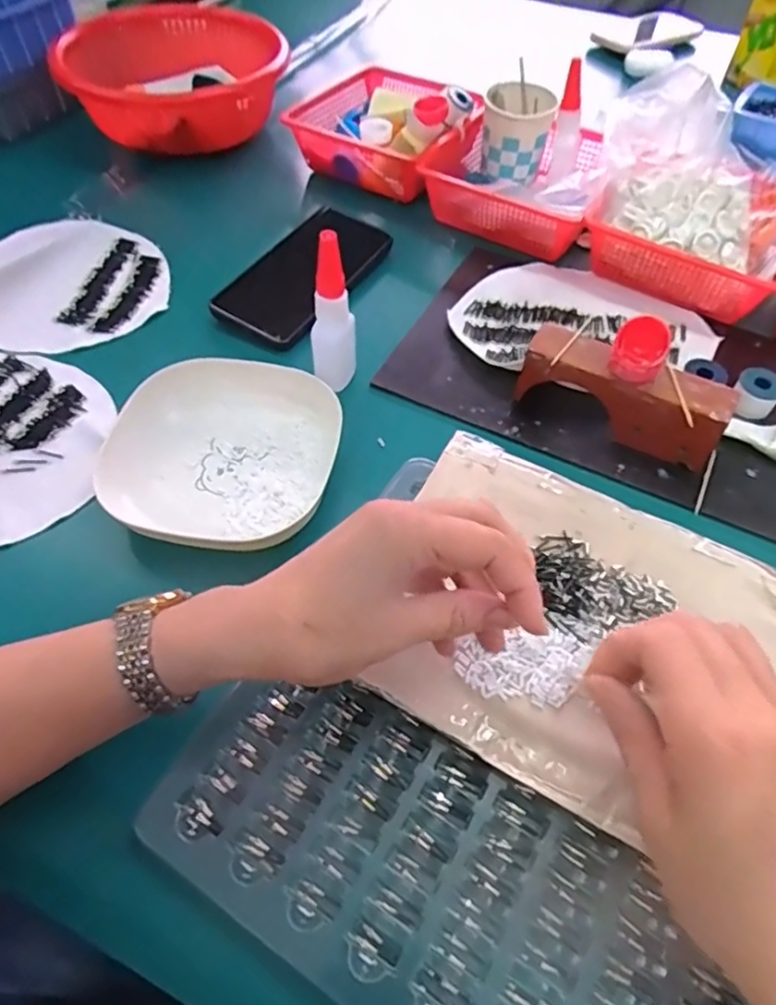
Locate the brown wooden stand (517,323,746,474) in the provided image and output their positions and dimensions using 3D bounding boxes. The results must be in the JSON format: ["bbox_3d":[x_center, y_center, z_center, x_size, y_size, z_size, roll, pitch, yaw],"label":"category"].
[{"bbox_3d":[0.157,-0.071,0.417,0.131,0.052,0.040,29,59,17],"label":"brown wooden stand"}]

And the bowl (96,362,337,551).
[{"bbox_3d":[-0.105,-0.032,0.394,0.139,0.034,0.130,14,56,7],"label":"bowl"}]

